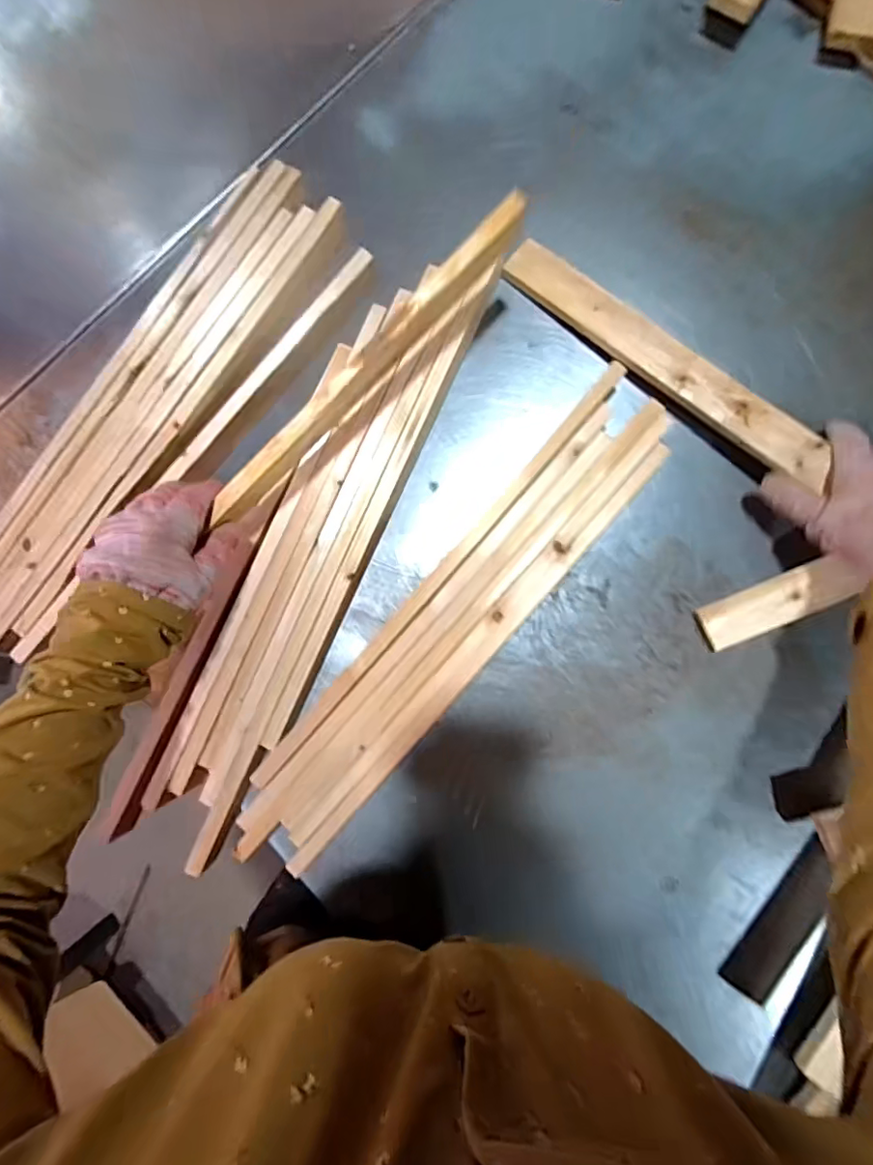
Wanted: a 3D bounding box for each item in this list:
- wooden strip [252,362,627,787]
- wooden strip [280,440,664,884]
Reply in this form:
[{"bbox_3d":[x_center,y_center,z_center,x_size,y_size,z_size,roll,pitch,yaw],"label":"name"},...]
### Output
[{"bbox_3d":[0.004,-0.004,0.496,0.018,0.009,0.481,41,90,4],"label":"wooden strip"},{"bbox_3d":[0.036,0.069,0.507,0.026,0.041,0.483,40,90,4],"label":"wooden strip"}]

